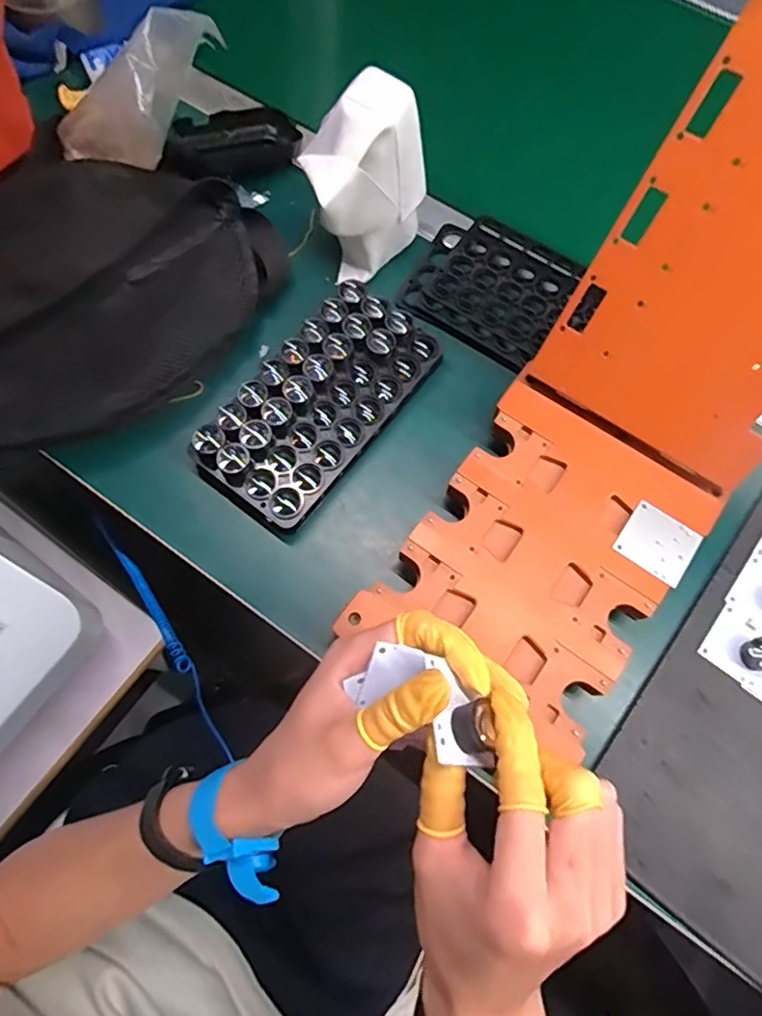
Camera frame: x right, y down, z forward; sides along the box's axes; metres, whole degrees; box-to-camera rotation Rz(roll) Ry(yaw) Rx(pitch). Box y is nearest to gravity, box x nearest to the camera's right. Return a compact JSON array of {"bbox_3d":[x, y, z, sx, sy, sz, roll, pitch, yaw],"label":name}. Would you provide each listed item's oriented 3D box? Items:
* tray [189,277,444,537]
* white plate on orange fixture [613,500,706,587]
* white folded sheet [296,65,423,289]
[{"bbox_3d":[-0.046,-0.081,0.433,0.097,0.036,0.189,36,75,11],"label":"tray"},{"bbox_3d":[0.189,0.024,0.386,0.047,0.004,0.043,36,75,11],"label":"white plate on orange fixture"},{"bbox_3d":[-0.015,-0.253,0.447,0.099,0.118,0.067,-38,75,-12],"label":"white folded sheet"}]

